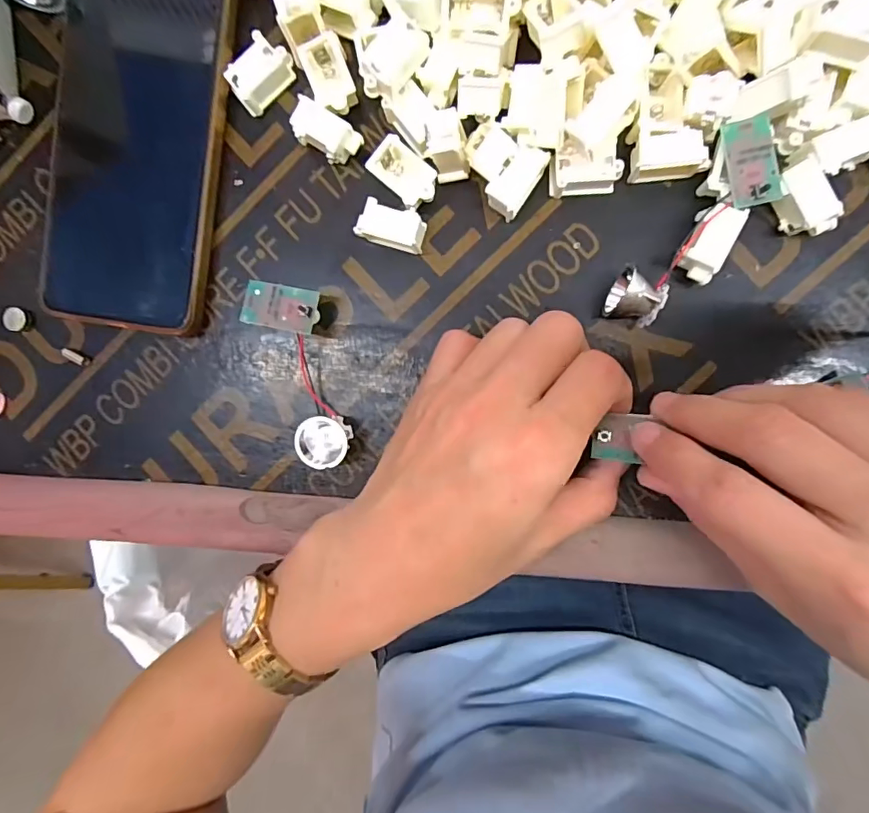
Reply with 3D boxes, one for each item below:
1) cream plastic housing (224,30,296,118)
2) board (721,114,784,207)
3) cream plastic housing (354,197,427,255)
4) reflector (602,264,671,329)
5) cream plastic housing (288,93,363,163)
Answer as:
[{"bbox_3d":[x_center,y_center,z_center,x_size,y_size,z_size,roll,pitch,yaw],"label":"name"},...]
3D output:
[{"bbox_3d":[-0.077,-0.147,0.214,0.029,0.014,0.016,-44,88,6],"label":"cream plastic housing"},{"bbox_3d":[0.122,-0.094,0.186,0.018,0.004,0.032,-12,91,6],"label":"board"},{"bbox_3d":[-0.018,-0.076,0.211,0.027,0.017,0.017,19,94,5],"label":"cream plastic housing"},{"bbox_3d":[0.083,-0.044,0.201,0.020,0.020,0.019,17,94,5],"label":"reflector"},{"bbox_3d":[-0.047,-0.117,0.212,0.028,0.016,0.017,33,95,3],"label":"cream plastic housing"}]

